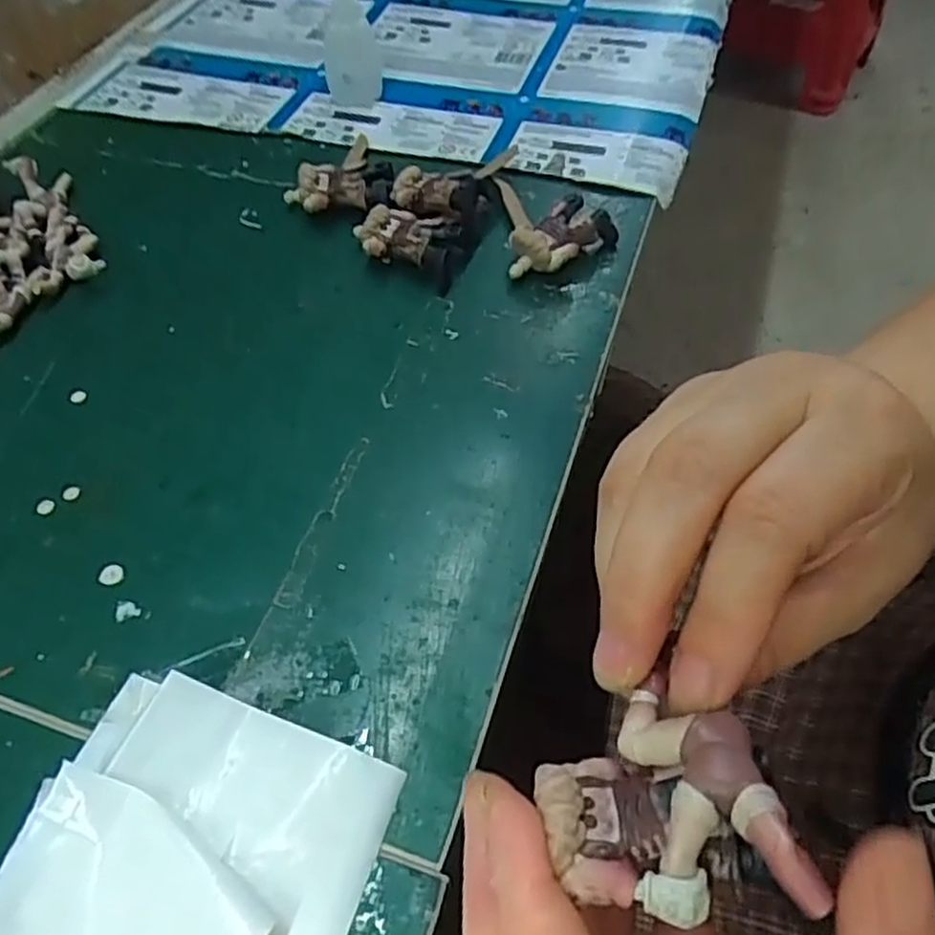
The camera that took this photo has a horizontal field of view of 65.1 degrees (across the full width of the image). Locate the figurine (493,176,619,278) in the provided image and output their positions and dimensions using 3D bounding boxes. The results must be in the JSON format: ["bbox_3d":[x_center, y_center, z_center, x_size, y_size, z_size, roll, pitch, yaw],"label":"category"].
[{"bbox_3d":[0.049,-0.134,0.392,0.058,0.022,0.077,-4,54,-3],"label":"figurine"}]

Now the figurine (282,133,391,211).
[{"bbox_3d":[-0.072,-0.159,0.409,0.058,0.026,0.043,0,54,0],"label":"figurine"}]

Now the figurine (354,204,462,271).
[{"bbox_3d":[-0.032,-0.121,0.383,0.056,0.021,0.034,15,55,11],"label":"figurine"}]

